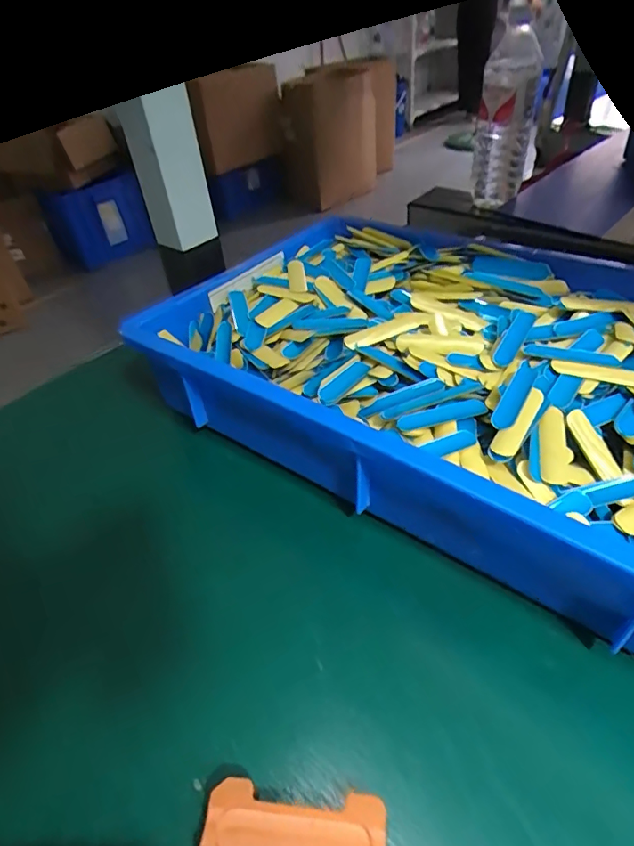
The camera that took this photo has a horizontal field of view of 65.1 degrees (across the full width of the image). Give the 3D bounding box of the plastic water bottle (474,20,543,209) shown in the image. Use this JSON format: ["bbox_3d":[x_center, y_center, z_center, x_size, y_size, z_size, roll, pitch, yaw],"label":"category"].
[{"bbox_3d":[0.247,-0.387,0.659,0.068,0.188,0.076,7,44,14],"label":"plastic water bottle"}]

